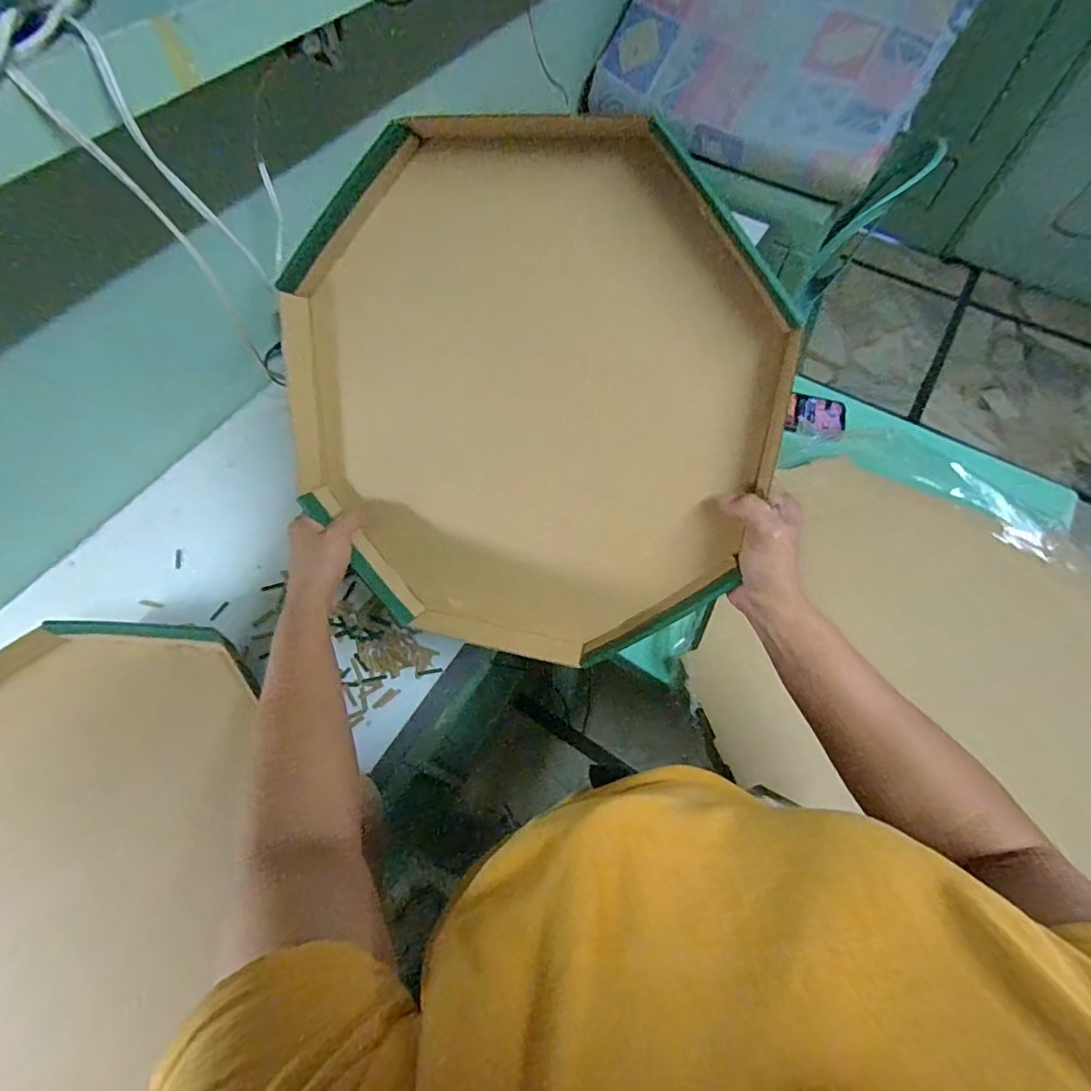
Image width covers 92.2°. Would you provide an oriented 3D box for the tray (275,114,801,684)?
[{"bbox_3d":[-0.025,-0.107,0.464,0.409,0.426,0.066,12,25,11],"label":"tray"}]

